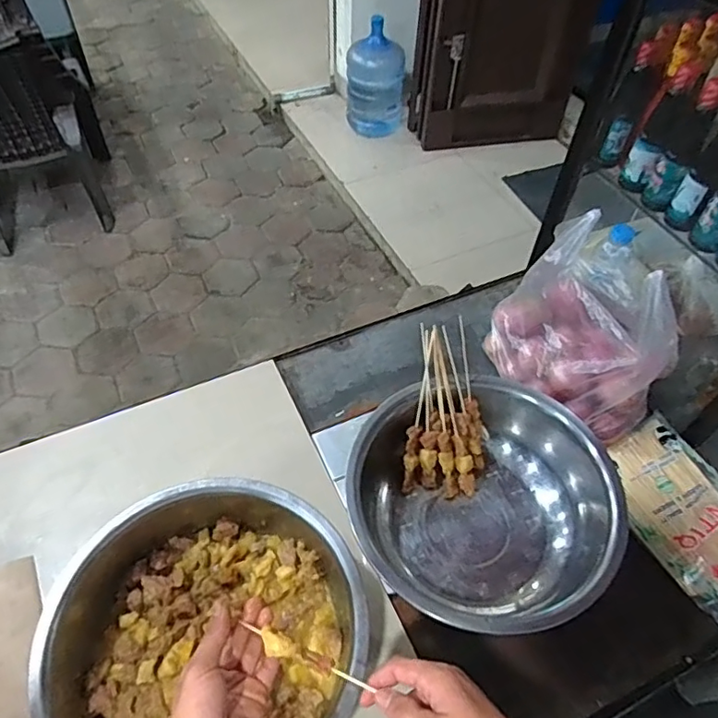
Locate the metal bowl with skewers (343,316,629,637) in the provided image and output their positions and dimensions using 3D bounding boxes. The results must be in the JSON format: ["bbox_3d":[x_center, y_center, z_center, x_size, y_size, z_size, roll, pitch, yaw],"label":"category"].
[{"bbox_3d":[0.134,0.163,0.652,0.288,0.142,0.281,1,53,-2],"label":"metal bowl with skewers"}]

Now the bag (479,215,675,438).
[{"bbox_3d":[0.298,-0.042,0.746,0.130,0.215,0.239,-33,61,-25],"label":"bag"}]

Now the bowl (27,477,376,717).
[{"bbox_3d":[-0.141,0.282,0.567,0.286,0.116,0.289,1,53,-2],"label":"bowl"}]

